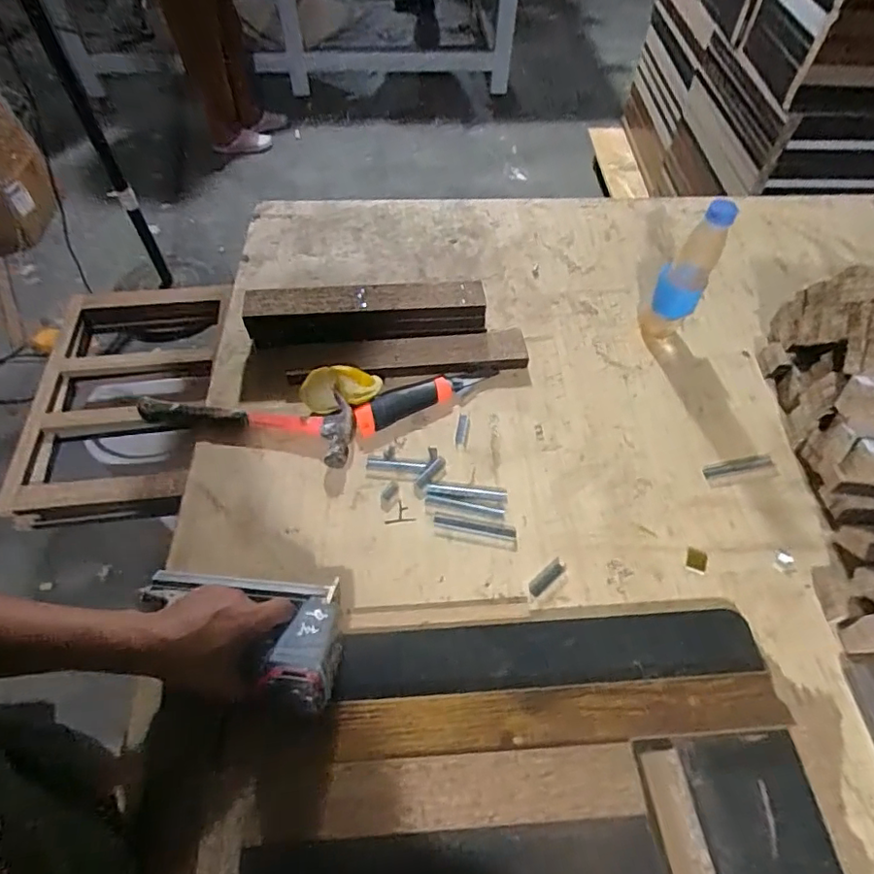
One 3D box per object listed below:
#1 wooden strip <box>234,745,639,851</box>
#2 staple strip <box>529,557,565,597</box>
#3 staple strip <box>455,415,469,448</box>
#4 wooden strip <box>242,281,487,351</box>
[{"bbox_3d":[0.008,0.280,0.442,0.300,0.011,0.051,-3,56,-3],"label":"wooden strip"},{"bbox_3d":[0.114,0.143,0.576,0.051,0.004,0.014,-37,64,-25],"label":"staple strip"},{"bbox_3d":[0.031,-0.009,0.678,0.013,0.004,0.048,9,54,3],"label":"staple strip"},{"bbox_3d":[-0.092,-0.157,0.734,0.304,0.064,0.063,-5,55,-6],"label":"wooden strip"}]

